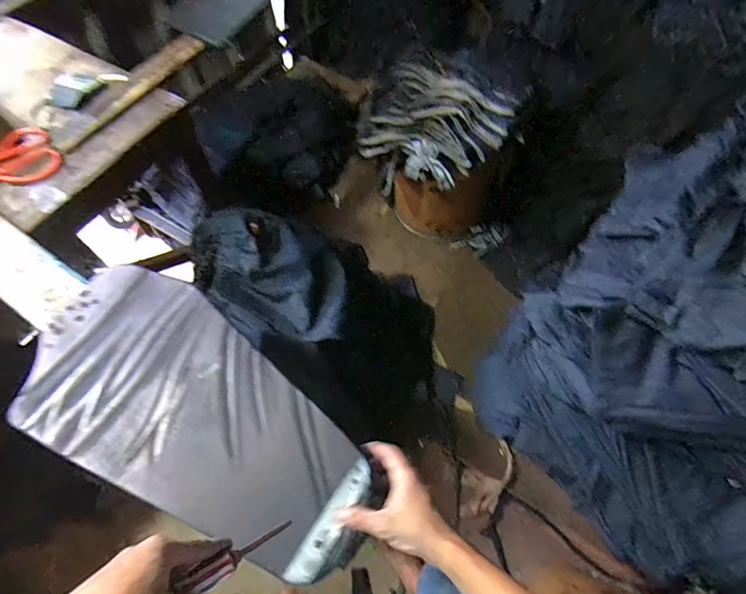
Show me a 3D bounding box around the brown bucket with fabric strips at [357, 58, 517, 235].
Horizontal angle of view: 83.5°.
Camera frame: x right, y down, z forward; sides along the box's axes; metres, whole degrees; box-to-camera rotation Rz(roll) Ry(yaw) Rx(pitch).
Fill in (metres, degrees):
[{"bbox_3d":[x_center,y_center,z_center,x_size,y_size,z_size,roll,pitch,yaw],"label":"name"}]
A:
[{"bbox_3d":[0.190,-0.430,1.368,0.373,0.516,0.359,1,64,-1],"label":"brown bucket with fabric strips"}]

